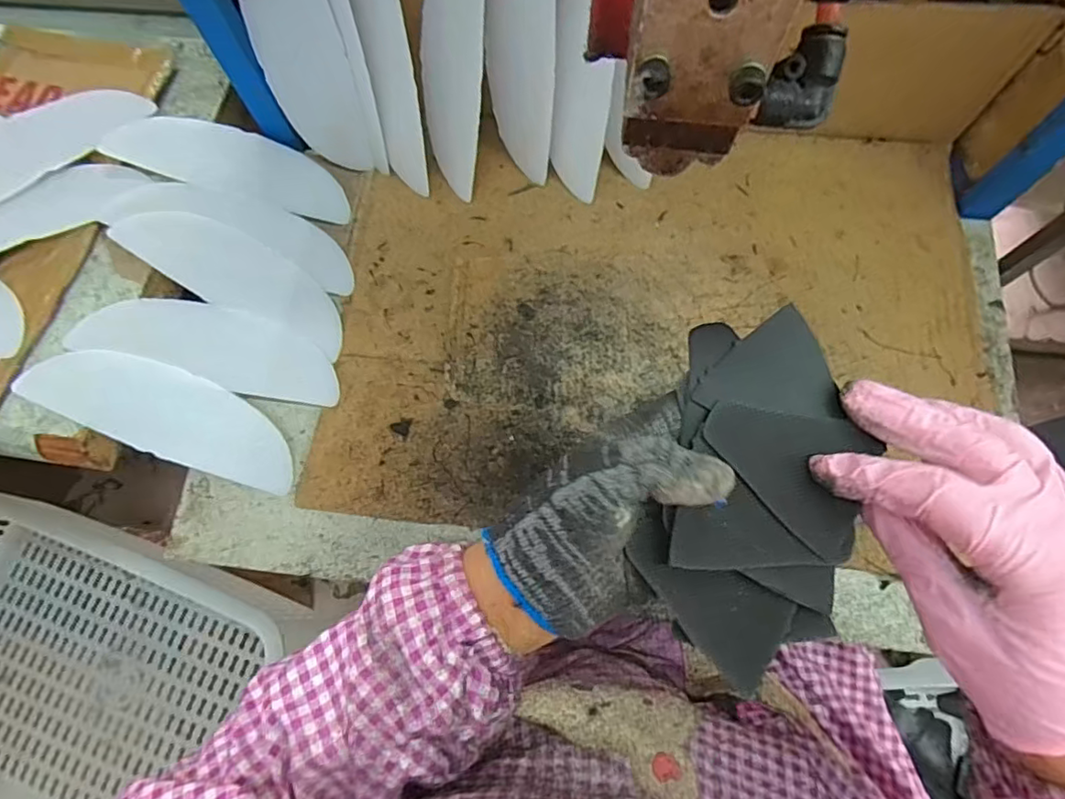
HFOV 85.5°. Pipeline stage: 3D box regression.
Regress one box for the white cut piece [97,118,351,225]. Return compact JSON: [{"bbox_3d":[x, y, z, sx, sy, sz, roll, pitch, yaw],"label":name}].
[{"bbox_3d":[-0.261,-0.210,0.511,0.194,0.010,0.066,15,73,-12],"label":"white cut piece"}]

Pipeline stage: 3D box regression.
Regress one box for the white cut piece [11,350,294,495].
[{"bbox_3d":[-0.277,0.010,0.443,0.197,0.018,0.064,25,71,-12],"label":"white cut piece"}]

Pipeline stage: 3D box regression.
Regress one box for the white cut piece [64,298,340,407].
[{"bbox_3d":[-0.253,-0.044,0.466,0.195,0.013,0.063,17,66,-11],"label":"white cut piece"}]

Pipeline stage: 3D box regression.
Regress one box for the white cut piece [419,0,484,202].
[{"bbox_3d":[-0.067,-0.272,0.478,0.049,0.189,0.011,8,32,4],"label":"white cut piece"}]

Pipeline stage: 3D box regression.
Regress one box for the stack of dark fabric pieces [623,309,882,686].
[{"bbox_3d":[0.097,0.039,0.254,0.082,0.015,0.154,10,78,5],"label":"stack of dark fabric pieces"}]

